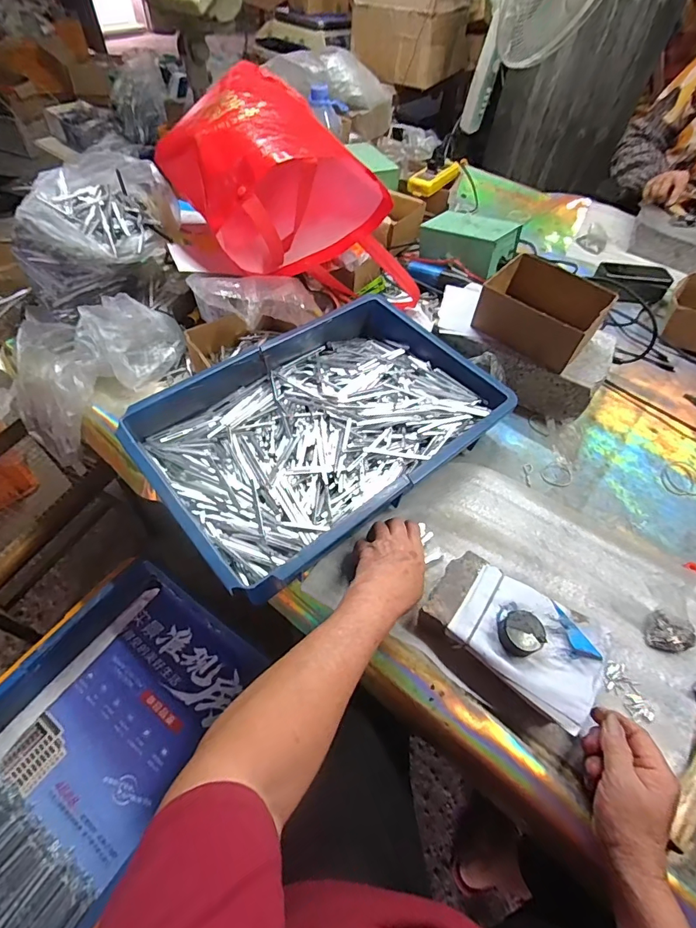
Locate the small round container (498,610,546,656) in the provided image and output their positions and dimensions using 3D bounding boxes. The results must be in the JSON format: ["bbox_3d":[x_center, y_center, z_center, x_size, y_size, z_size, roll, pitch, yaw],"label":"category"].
[{"bbox_3d":[0.169,0.164,0.425,0.037,0.022,0.038,2,54,-3],"label":"small round container"}]

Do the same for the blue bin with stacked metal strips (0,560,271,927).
[{"bbox_3d":[-0.347,0.374,0.594,0.299,0.090,0.436,32,58,18],"label":"blue bin with stacked metal strips"}]

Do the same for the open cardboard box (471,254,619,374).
[{"bbox_3d":[0.274,-0.218,0.630,0.155,0.077,0.113,35,59,19],"label":"open cardboard box"}]

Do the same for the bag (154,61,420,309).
[{"bbox_3d":[-0.088,-0.413,0.688,0.289,0.240,0.326,-25,60,-20],"label":"bag"}]

